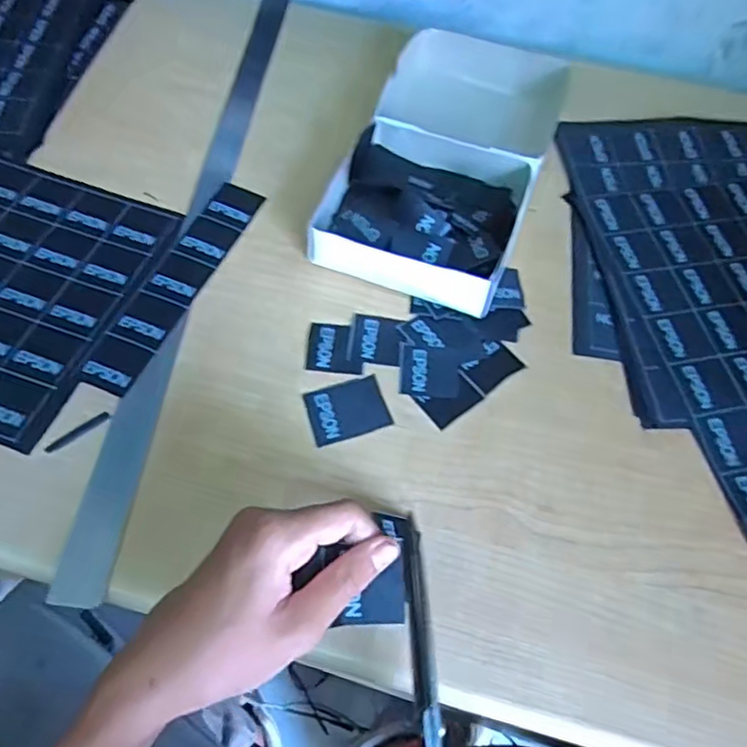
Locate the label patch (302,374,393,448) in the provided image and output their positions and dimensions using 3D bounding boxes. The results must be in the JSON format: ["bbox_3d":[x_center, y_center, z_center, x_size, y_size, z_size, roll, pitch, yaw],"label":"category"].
[{"bbox_3d":[-0.017,0.022,0.396,0.050,0.004,0.038,-16,64,-11],"label":"label patch"}]

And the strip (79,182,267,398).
[{"bbox_3d":[-0.141,-0.068,0.445,0.039,0.004,0.195,23,60,5],"label":"strip"}]

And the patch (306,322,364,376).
[{"bbox_3d":[-0.026,-0.018,0.421,0.038,0.004,0.039,4,62,-1],"label":"patch"}]

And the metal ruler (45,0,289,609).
[{"bbox_3d":[-0.130,-0.139,0.488,0.028,0.005,0.617,10,60,-5],"label":"metal ruler"}]

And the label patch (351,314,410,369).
[{"bbox_3d":[0.003,-0.024,0.428,0.035,0.004,0.040,7,62,1],"label":"label patch"}]

